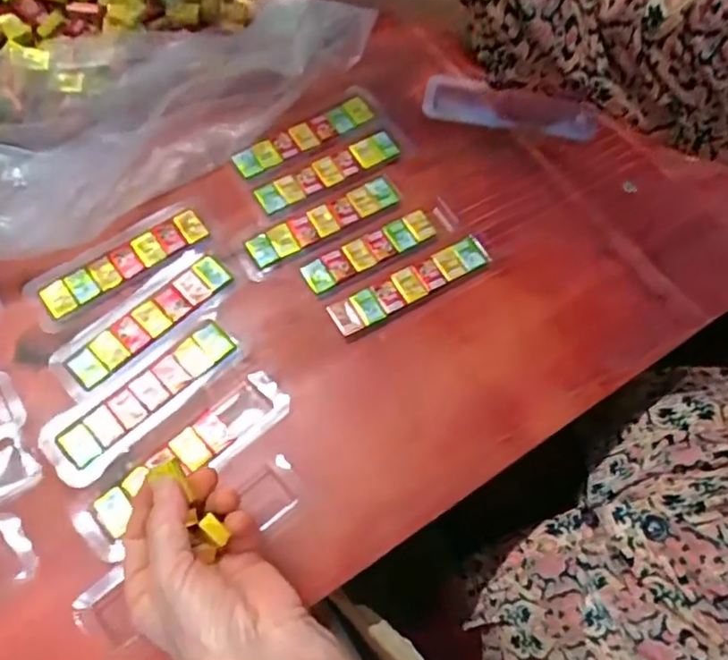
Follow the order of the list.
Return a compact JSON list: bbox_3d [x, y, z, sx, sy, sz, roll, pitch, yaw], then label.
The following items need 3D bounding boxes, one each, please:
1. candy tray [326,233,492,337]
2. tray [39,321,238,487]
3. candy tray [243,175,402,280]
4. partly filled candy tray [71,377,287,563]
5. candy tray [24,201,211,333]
[{"bbox_3d":[0.033,-0.031,0.444,0.121,0.012,0.025,-26,65,-16],"label":"candy tray"},{"bbox_3d":[-0.143,0.041,0.401,0.131,0.012,0.041,-39,70,-21],"label":"tray"},{"bbox_3d":[-0.032,-0.079,0.465,0.128,0.007,0.030,-29,66,-17],"label":"candy tray"},{"bbox_3d":[-0.108,0.079,0.383,0.140,0.008,0.039,-37,69,-19],"label":"partly filled candy tray"},{"bbox_3d":[-0.168,-0.047,0.436,0.129,0.012,0.045,-32,67,-18],"label":"candy tray"}]

